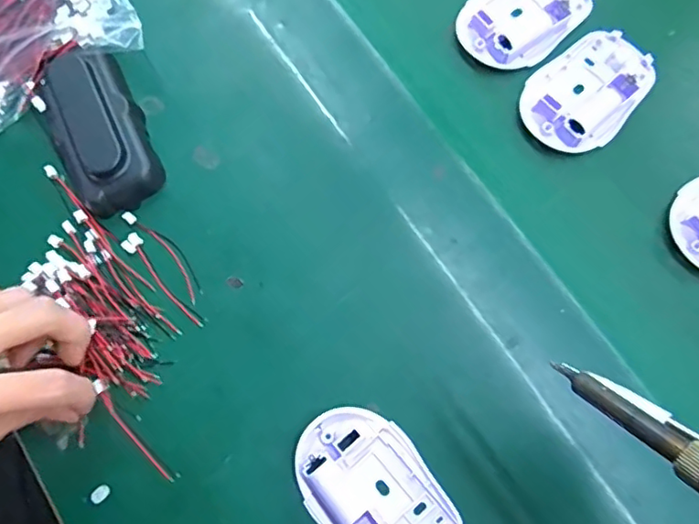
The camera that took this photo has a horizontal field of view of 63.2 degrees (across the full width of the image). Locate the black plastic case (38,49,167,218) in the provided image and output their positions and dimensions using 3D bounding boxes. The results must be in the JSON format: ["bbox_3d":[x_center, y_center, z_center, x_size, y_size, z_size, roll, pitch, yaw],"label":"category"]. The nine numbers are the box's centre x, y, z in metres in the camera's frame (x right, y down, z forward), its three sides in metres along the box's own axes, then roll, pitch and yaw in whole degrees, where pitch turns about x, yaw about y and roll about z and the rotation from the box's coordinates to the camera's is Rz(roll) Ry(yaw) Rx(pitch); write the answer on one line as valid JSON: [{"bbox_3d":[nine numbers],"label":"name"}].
[{"bbox_3d":[-0.153,-0.080,0.347,0.052,0.029,0.099,-27,78,-5],"label":"black plastic case"}]

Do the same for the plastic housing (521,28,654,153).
[{"bbox_3d":[0.154,-0.110,0.362,0.090,0.016,0.060,-41,79,-8],"label":"plastic housing"}]

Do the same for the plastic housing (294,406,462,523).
[{"bbox_3d":[0.014,0.123,0.299,0.095,0.017,0.061,43,81,10],"label":"plastic housing"}]

